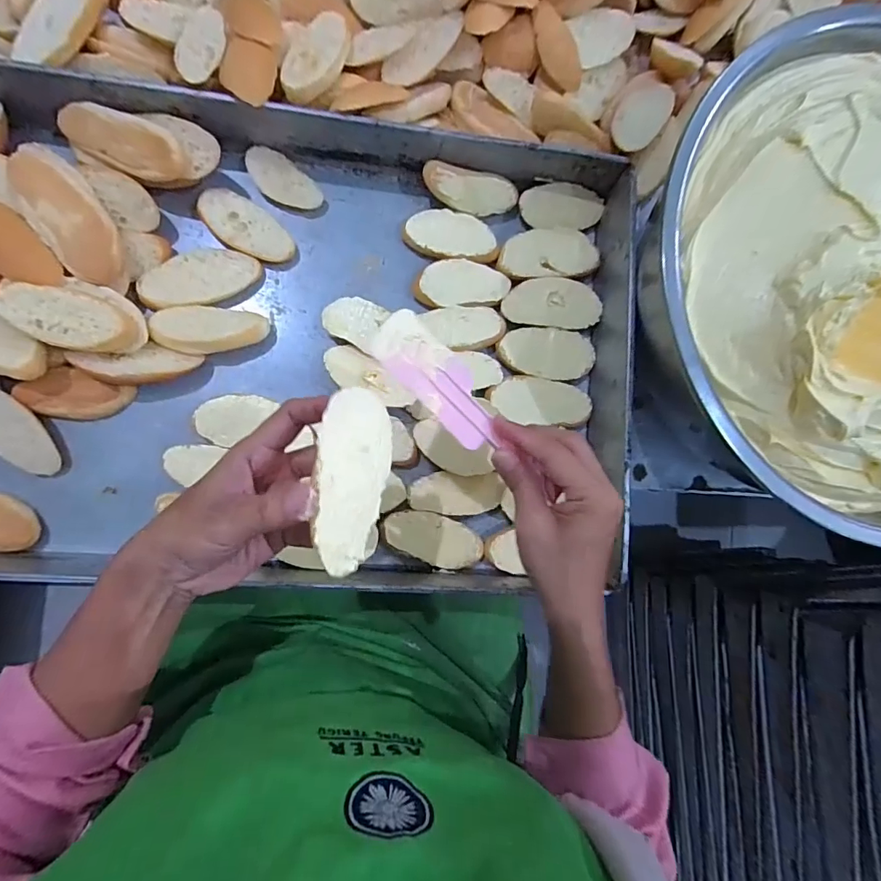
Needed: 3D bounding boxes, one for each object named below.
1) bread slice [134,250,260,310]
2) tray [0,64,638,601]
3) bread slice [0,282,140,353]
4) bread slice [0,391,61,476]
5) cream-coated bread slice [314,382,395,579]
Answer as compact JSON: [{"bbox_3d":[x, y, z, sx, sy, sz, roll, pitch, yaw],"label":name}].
[{"bbox_3d":[-0.200,-0.137,0.400,0.093,0.014,0.045,-12,89,-8],"label":"bread slice"},{"bbox_3d":[-0.161,-0.076,0.385,0.634,0.069,0.368,4,87,-7],"label":"tray"},{"bbox_3d":[-0.275,-0.090,0.353,0.085,0.016,0.041,15,85,-19],"label":"bread slice"},{"bbox_3d":[-0.334,-0.007,0.370,0.038,0.008,0.083,-35,112,-8],"label":"bread slice"},{"bbox_3d":[-0.047,0.021,0.248,0.038,0.016,0.091,10,83,-35],"label":"cream-coated bread slice"}]

